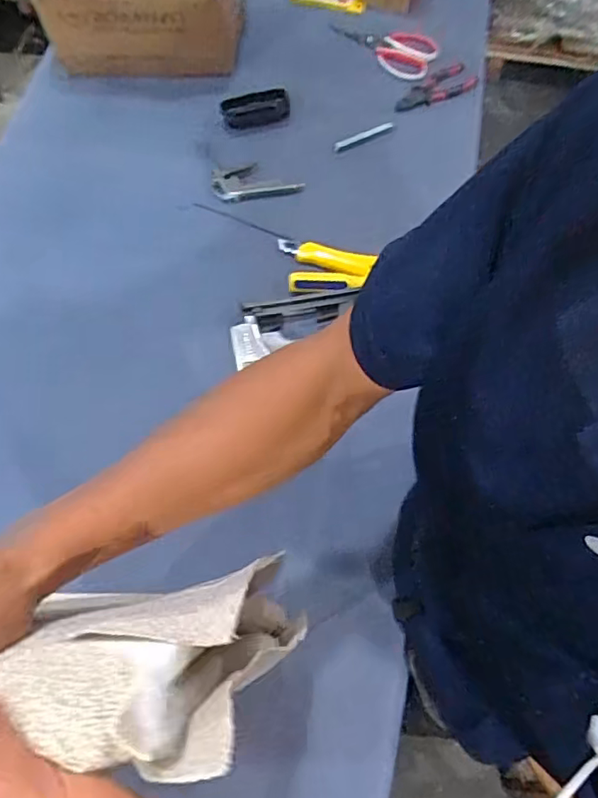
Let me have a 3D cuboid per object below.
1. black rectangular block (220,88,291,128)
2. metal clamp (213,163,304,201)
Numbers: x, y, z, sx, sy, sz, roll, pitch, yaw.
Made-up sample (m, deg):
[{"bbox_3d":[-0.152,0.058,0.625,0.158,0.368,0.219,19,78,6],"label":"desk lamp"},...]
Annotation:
[{"bbox_3d":[-0.068,-0.467,0.909,0.111,0.029,0.048,-21,69,-8],"label":"black rectangular block"},{"bbox_3d":[-0.064,-0.335,0.876,0.138,0.029,0.055,-6,68,-2],"label":"metal clamp"}]

